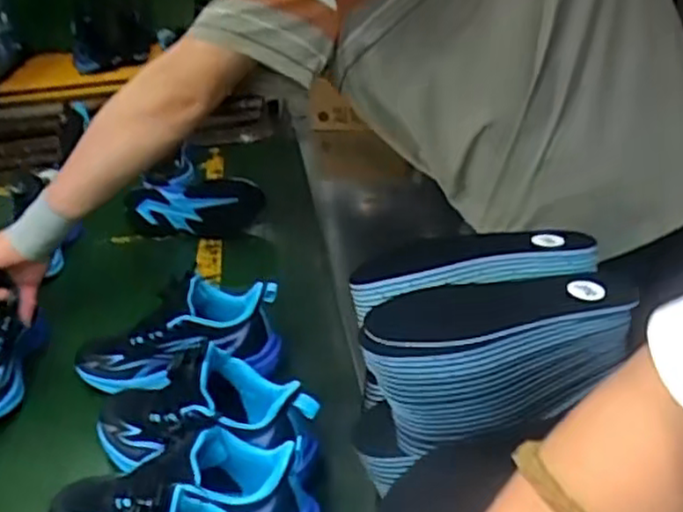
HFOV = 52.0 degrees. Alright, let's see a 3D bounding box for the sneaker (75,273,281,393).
[{"bbox_3d":[-0.190,0.090,0.801,0.250,0.115,0.094,-18,27,3],"label":"sneaker"}]

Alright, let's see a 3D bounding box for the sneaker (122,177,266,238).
[{"bbox_3d":[-0.248,-0.090,1.165,0.234,0.079,0.065,-2,27,4],"label":"sneaker"}]

